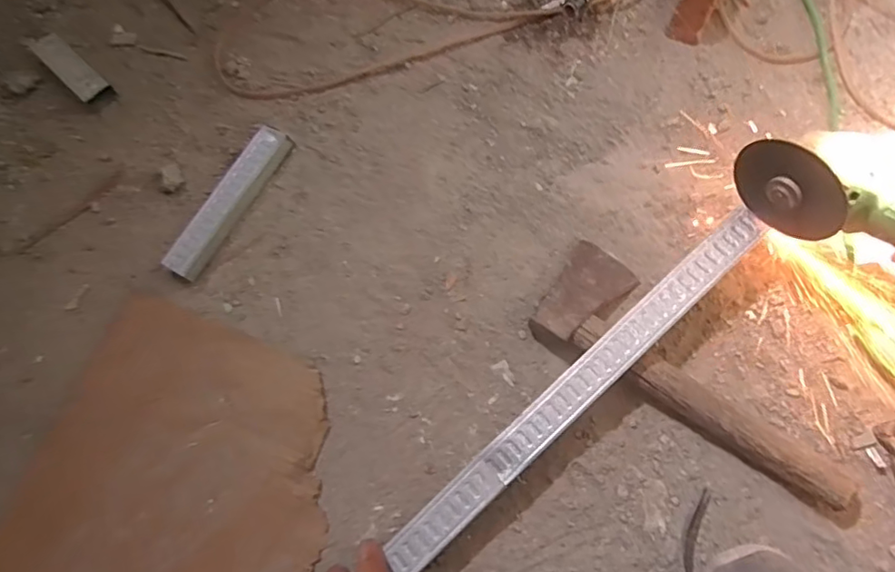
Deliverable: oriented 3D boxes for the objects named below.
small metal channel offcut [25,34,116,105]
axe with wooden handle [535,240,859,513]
[{"bbox_3d":[-0.446,-0.260,0.635,0.124,0.014,0.033,41,76,8],"label":"small metal channel offcut"},{"bbox_3d":[0.239,0.077,0.509,0.320,0.042,0.113,33,77,11],"label":"axe with wooden handle"}]

